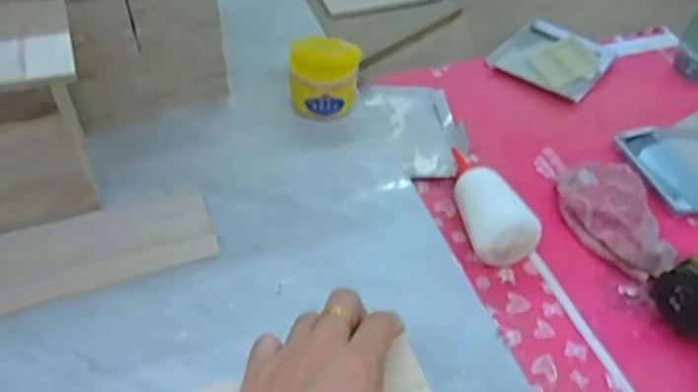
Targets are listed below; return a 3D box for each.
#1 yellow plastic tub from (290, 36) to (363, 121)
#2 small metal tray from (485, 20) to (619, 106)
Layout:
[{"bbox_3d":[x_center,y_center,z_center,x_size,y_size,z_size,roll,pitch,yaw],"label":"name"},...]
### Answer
[{"bbox_3d":[-0.027,-0.130,0.693,0.075,0.079,0.064,4,50,-2],"label":"yellow plastic tub"},{"bbox_3d":[0.275,-0.193,0.833,0.138,0.026,0.123,34,54,23],"label":"small metal tray"}]

